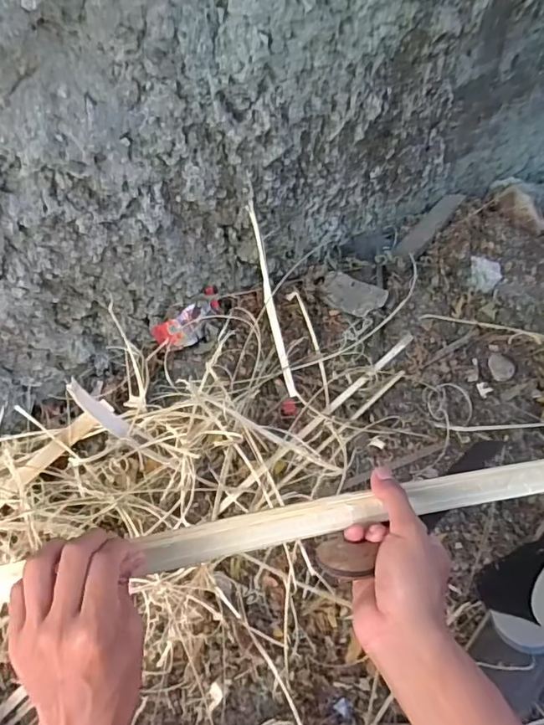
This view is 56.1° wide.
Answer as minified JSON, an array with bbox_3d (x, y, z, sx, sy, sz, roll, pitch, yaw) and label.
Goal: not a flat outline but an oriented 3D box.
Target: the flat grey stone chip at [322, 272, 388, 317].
[{"bbox_3d":[0.136,-0.116,0.868,0.115,0.016,0.059,26,86,24],"label":"flat grey stone chip"}]

